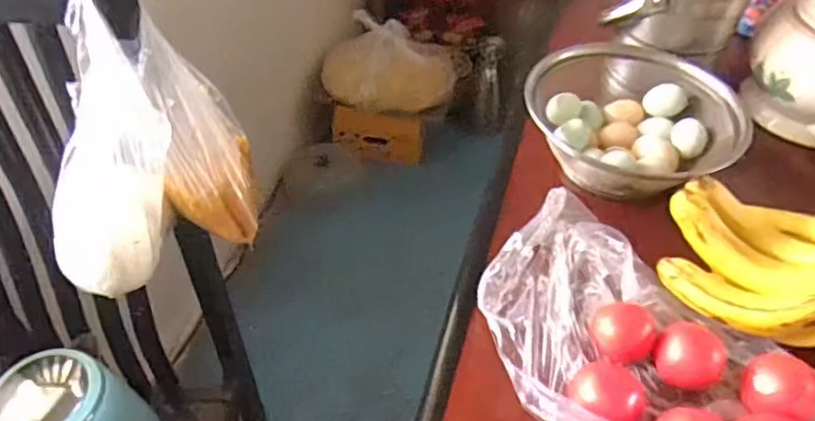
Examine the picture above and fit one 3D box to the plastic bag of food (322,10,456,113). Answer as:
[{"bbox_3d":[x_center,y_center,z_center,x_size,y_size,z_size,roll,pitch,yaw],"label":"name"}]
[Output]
[{"bbox_3d":[-0.050,-0.424,1.813,0.378,0.170,0.244,-1,47,-5],"label":"plastic bag of food"}]

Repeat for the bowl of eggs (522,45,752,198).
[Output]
[{"bbox_3d":[0.282,-0.112,0.747,0.238,0.096,0.219,2,47,-2],"label":"bowl of eggs"}]

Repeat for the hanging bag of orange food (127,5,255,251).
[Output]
[{"bbox_3d":[-0.200,-0.071,0.598,0.094,0.211,0.071,-25,14,-25],"label":"hanging bag of orange food"}]

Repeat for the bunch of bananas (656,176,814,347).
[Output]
[{"bbox_3d":[0.342,0.038,0.582,0.176,0.085,0.153,5,47,1],"label":"bunch of bananas"}]

